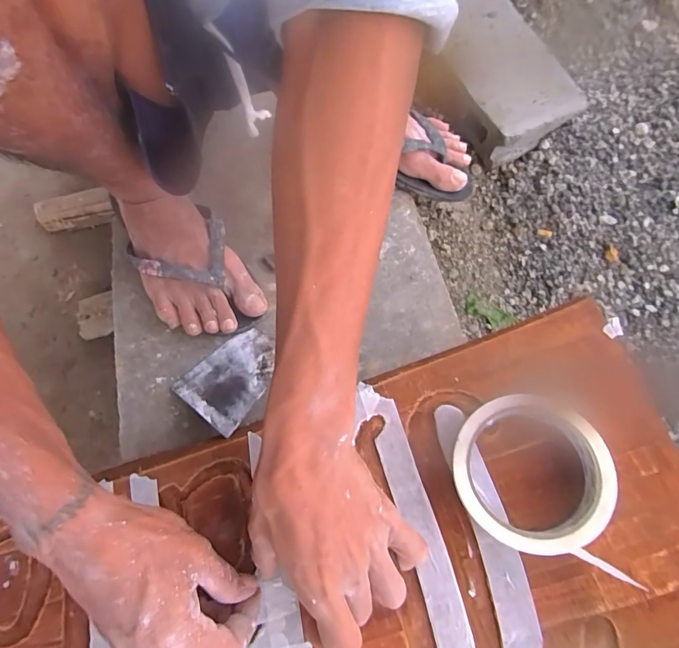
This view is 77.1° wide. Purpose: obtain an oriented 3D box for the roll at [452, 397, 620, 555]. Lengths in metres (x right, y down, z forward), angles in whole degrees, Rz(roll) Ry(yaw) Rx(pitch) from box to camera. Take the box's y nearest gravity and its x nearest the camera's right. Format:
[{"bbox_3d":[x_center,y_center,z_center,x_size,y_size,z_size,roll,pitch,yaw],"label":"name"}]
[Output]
[{"bbox_3d":[0.126,0.096,0.287,0.095,0.021,0.102,-8,57,12],"label":"roll"}]

